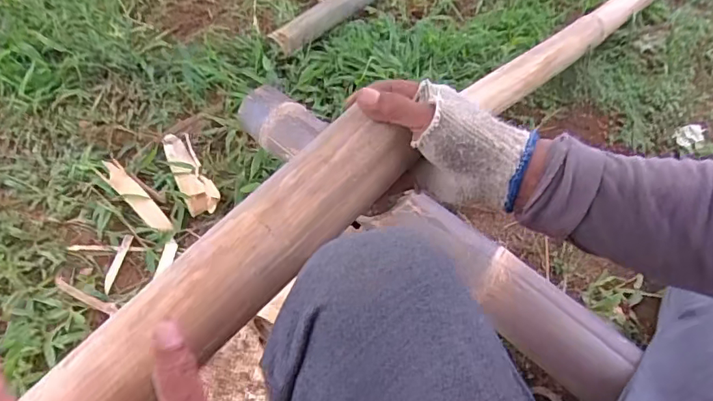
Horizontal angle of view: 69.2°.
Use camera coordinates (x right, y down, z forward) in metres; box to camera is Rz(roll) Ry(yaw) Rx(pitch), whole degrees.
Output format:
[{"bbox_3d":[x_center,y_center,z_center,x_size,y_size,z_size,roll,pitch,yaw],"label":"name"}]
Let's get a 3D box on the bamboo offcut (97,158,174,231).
[{"bbox_3d":[-0.388,-0.012,0.899,0.198,0.010,0.039,38,57,25],"label":"bamboo offcut"}]

